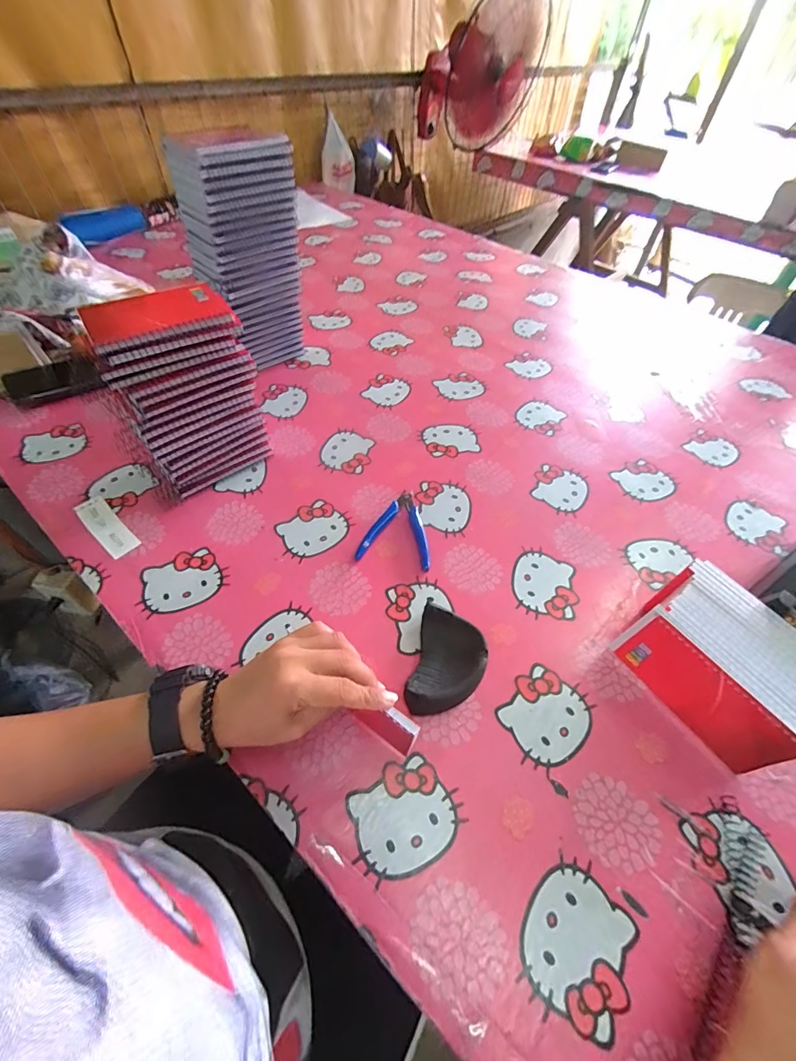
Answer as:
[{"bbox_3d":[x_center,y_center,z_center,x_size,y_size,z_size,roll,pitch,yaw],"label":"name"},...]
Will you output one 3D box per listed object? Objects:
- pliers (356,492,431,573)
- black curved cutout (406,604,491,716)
[{"bbox_3d":[0.003,-0.004,0.499,0.082,0.007,0.108,11,53,5],"label":"pliers"},{"bbox_3d":[0.048,0.128,0.395,0.065,0.028,0.098,14,53,7],"label":"black curved cutout"}]

